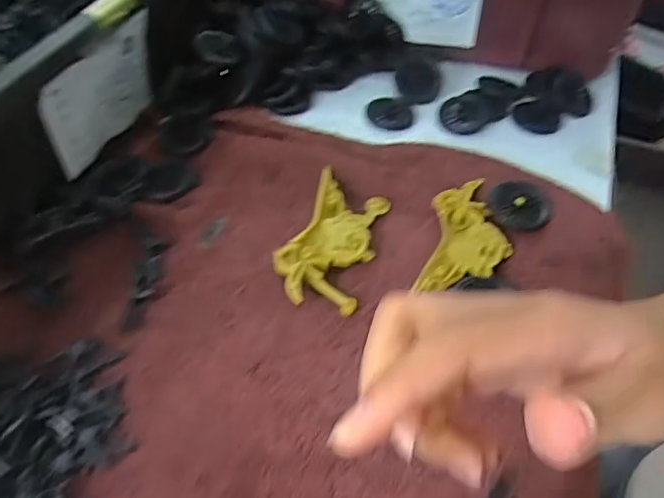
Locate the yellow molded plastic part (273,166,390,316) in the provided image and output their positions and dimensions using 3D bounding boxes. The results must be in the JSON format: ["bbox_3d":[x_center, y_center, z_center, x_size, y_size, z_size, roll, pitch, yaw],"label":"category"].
[{"bbox_3d":[0.000,-0.004,0.336,0.049,0.018,0.095,16,49,10],"label":"yellow molded plastic part"}]

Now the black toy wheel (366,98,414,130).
[{"bbox_3d":[0.046,-0.105,0.440,0.035,0.006,0.035,2,48,-3],"label":"black toy wheel"}]

